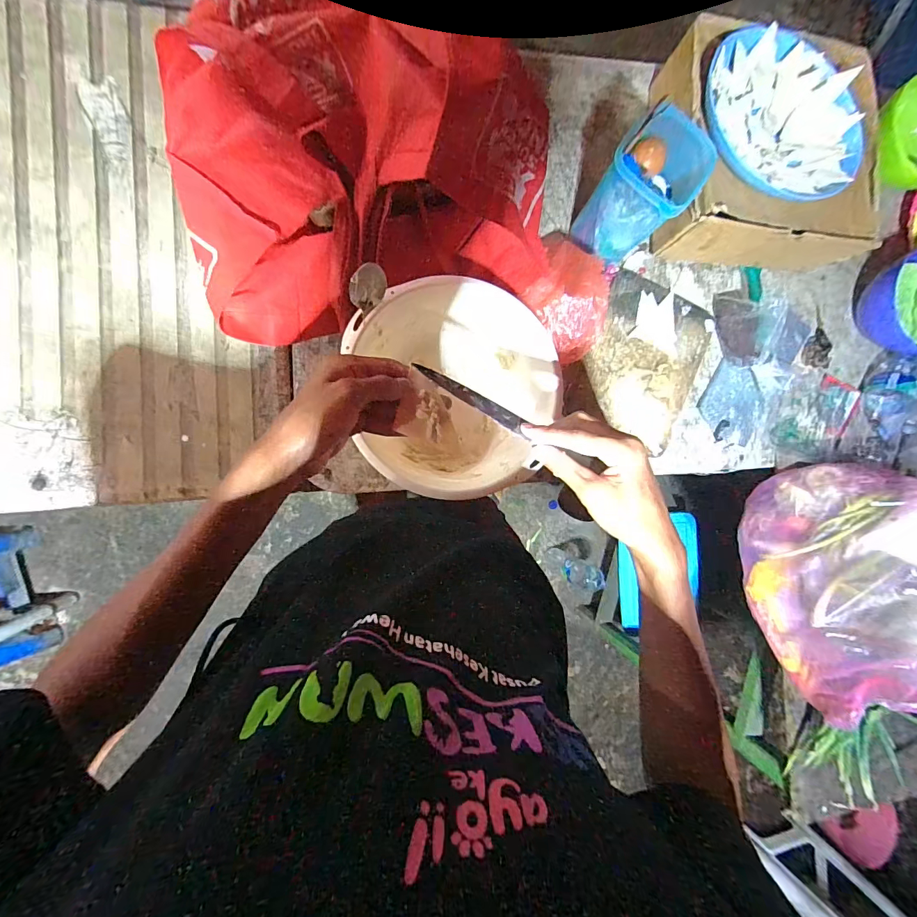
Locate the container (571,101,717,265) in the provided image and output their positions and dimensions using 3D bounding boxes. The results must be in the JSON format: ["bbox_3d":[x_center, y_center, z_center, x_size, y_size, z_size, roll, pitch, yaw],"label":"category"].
[{"bbox_3d":[0.227,-0.333,0.505,0.097,0.133,0.121,40,83,-8],"label":"container"}]

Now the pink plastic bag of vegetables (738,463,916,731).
[{"bbox_3d":[0.559,0.176,0.530,0.223,0.200,0.314,-22,94,-10],"label":"pink plastic bag of vegetables"}]

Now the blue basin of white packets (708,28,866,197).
[{"bbox_3d":[0.397,-0.420,0.499,0.206,0.027,0.200,0,90,-10],"label":"blue basin of white packets"}]

